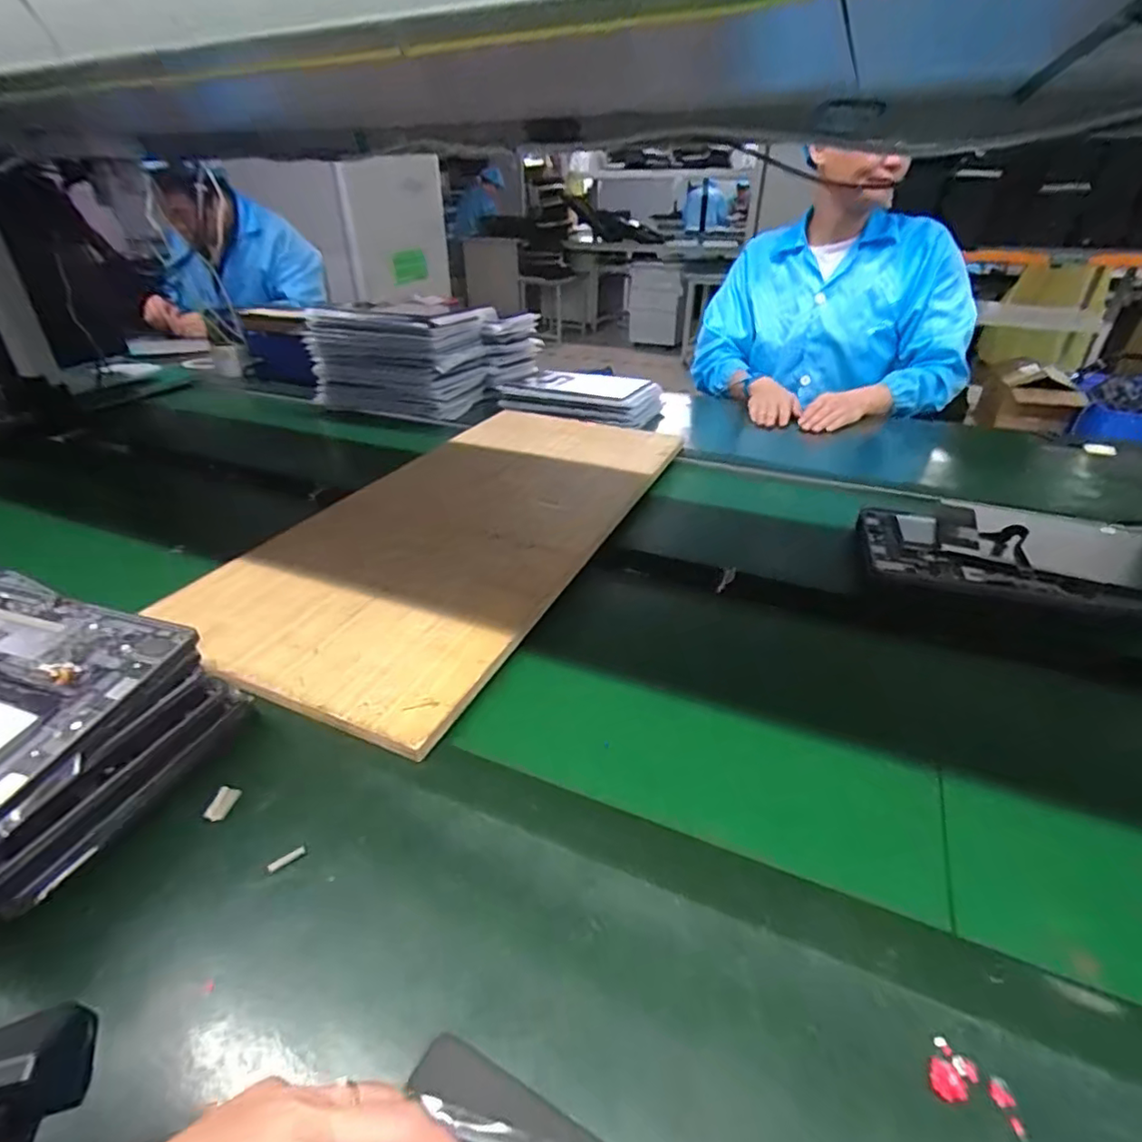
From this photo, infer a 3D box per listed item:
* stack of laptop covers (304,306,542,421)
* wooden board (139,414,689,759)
[{"bbox_3d":[-0.280,-0.454,1.218,0.323,0.179,0.358,14,36,21],"label":"stack of laptop covers"},{"bbox_3d":[-0.123,-0.067,0.739,0.344,0.018,0.662,14,36,21],"label":"wooden board"}]

